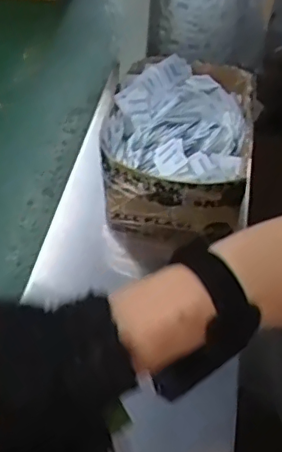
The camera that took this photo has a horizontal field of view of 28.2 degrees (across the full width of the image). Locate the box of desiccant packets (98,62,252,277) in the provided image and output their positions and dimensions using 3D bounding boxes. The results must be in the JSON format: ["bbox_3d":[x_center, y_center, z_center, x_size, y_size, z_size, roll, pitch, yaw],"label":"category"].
[{"bbox_3d":[0.045,-0.092,0.727,0.170,0.140,0.235,8,47,4],"label":"box of desiccant packets"}]

